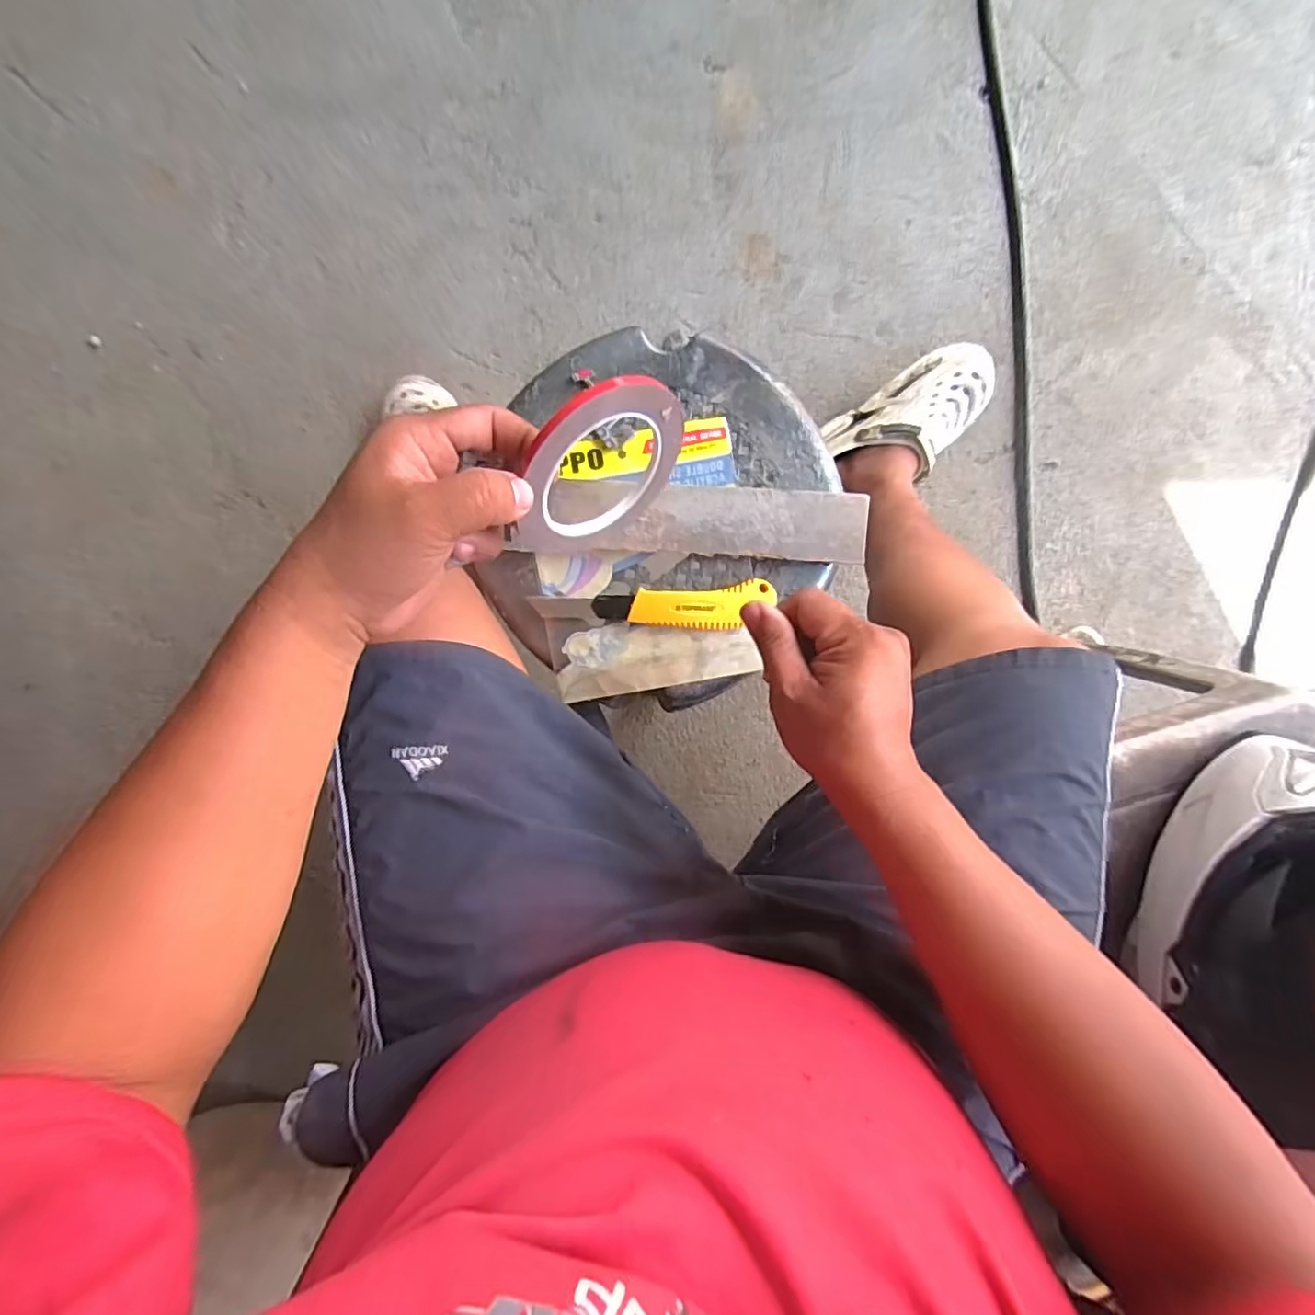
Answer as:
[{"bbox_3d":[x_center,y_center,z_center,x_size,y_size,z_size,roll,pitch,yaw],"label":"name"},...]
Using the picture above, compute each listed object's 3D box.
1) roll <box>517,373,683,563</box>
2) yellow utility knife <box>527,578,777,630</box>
[{"bbox_3d":[-0.031,-0.102,0.348,0.103,0.112,0.008,-22,61,-35],"label":"roll"},{"bbox_3d":[-0.002,-0.041,0.512,0.197,0.015,0.037,-1,92,3],"label":"yellow utility knife"}]

